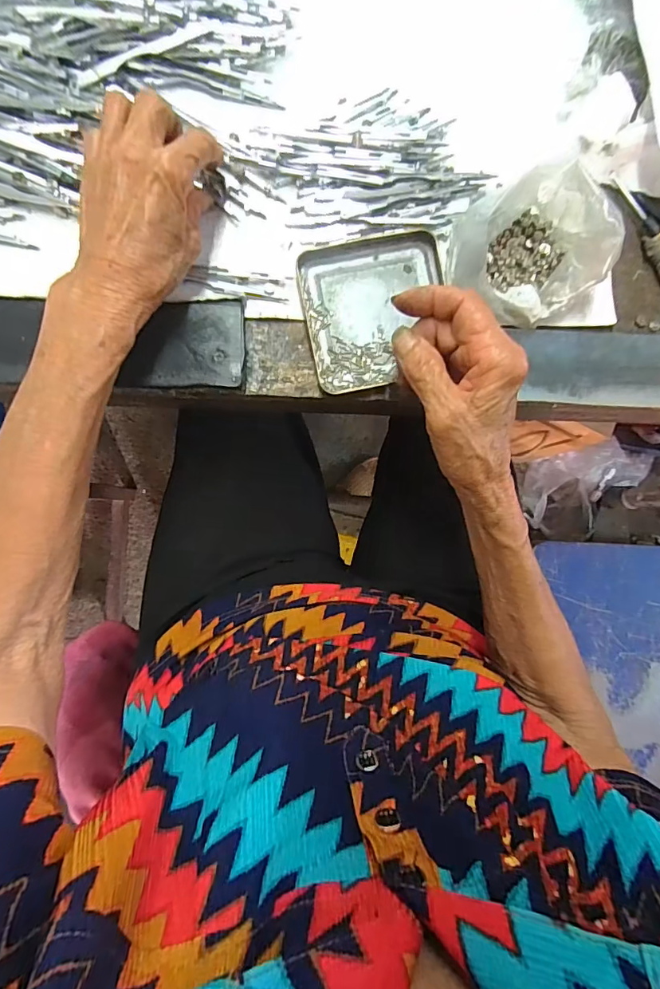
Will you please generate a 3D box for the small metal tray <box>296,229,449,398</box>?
[{"bbox_3d":[0.032,-0.125,0.317,0.095,0.009,0.098,-12,89,-5],"label":"small metal tray"}]

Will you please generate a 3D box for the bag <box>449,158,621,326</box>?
[{"bbox_3d":[0.128,-0.158,0.305,0.094,0.056,0.080,-25,90,-5],"label":"bag"}]

